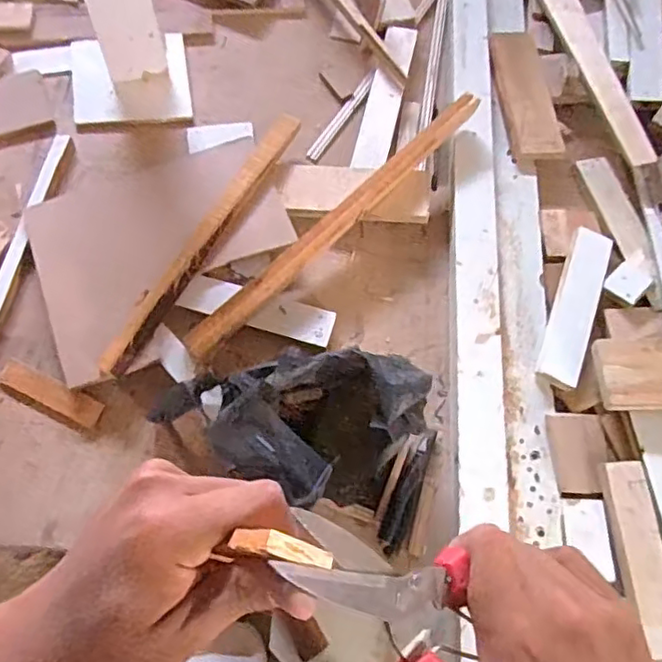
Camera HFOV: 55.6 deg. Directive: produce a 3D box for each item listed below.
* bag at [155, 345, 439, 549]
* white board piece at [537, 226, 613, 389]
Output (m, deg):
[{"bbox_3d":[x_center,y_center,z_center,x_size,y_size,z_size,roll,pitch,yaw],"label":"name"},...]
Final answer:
[{"bbox_3d":[-0.040,0.100,0.604,0.304,0.174,0.128,9,65,1],"label":"bag"},{"bbox_3d":[0.303,-0.036,0.775,0.049,0.018,0.217,20,66,6],"label":"white board piece"}]

